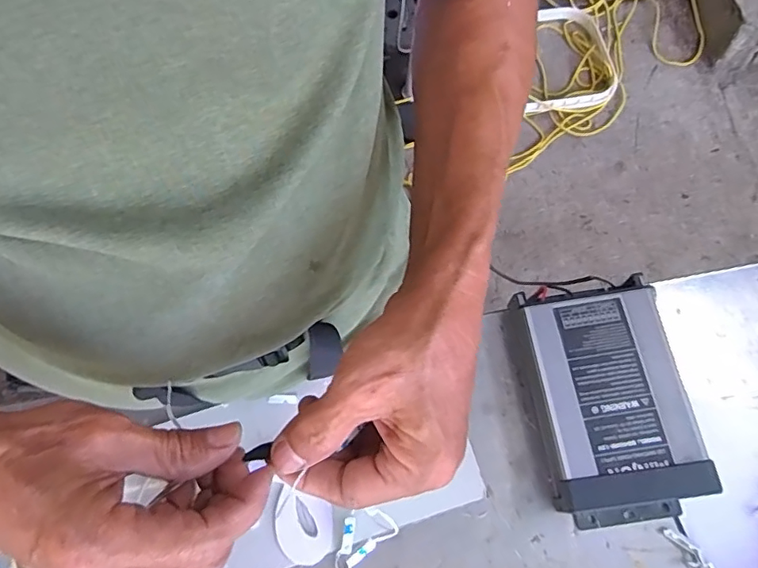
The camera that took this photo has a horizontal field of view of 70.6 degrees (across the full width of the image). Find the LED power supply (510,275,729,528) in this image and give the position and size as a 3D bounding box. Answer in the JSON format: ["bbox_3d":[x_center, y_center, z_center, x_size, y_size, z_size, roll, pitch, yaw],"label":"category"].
[{"bbox_3d":[0.183,0.096,0.437,0.113,0.051,0.188,-8,70,-2],"label":"LED power supply"}]

